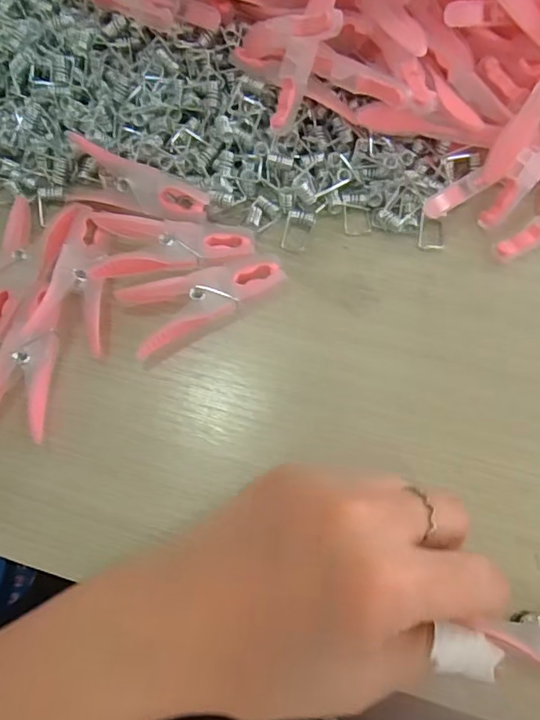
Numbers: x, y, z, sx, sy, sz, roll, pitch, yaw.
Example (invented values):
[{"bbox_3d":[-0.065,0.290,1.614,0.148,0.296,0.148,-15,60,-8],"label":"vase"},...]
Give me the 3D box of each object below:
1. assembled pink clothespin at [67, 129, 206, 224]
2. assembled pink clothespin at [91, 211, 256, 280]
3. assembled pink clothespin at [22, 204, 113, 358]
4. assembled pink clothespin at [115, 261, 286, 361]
[{"bbox_3d":[-0.068,-0.090,0.278,0.078,0.013,0.025,18,70,10],"label":"assembled pink clothespin"},{"bbox_3d":[-0.048,-0.060,0.271,0.077,0.008,0.038,-3,68,2],"label":"assembled pink clothespin"},{"bbox_3d":[-0.091,-0.041,0.267,0.034,0.010,0.072,9,69,7],"label":"assembled pink clothespin"},{"bbox_3d":[-0.031,-0.031,0.264,0.076,0.012,0.033,-24,69,-6],"label":"assembled pink clothespin"}]

